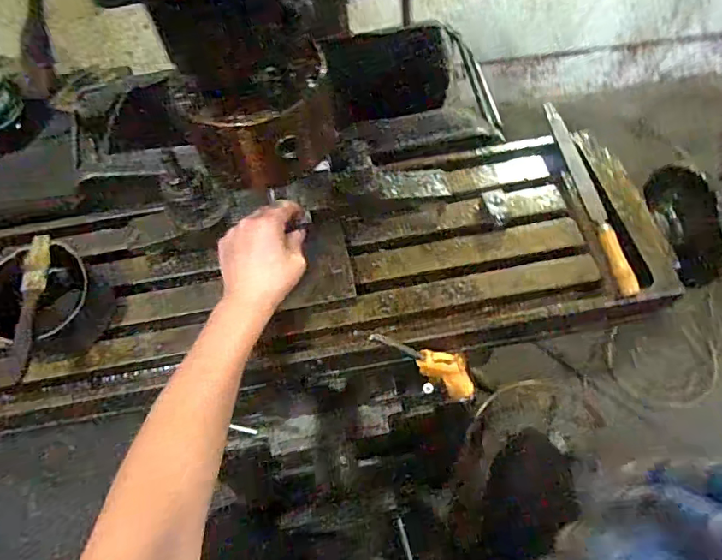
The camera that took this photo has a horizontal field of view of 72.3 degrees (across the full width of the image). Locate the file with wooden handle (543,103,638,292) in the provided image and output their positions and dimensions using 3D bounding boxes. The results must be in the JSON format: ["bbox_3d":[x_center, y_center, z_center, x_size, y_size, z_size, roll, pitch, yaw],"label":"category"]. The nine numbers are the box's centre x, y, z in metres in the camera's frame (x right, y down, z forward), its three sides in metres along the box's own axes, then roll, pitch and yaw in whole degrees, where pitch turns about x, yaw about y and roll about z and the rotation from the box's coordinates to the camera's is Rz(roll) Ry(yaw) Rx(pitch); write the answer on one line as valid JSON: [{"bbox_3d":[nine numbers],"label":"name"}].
[{"bbox_3d":[0.260,-0.110,0.569,0.021,0.017,0.288,-5,59,0],"label":"file with wooden handle"}]

